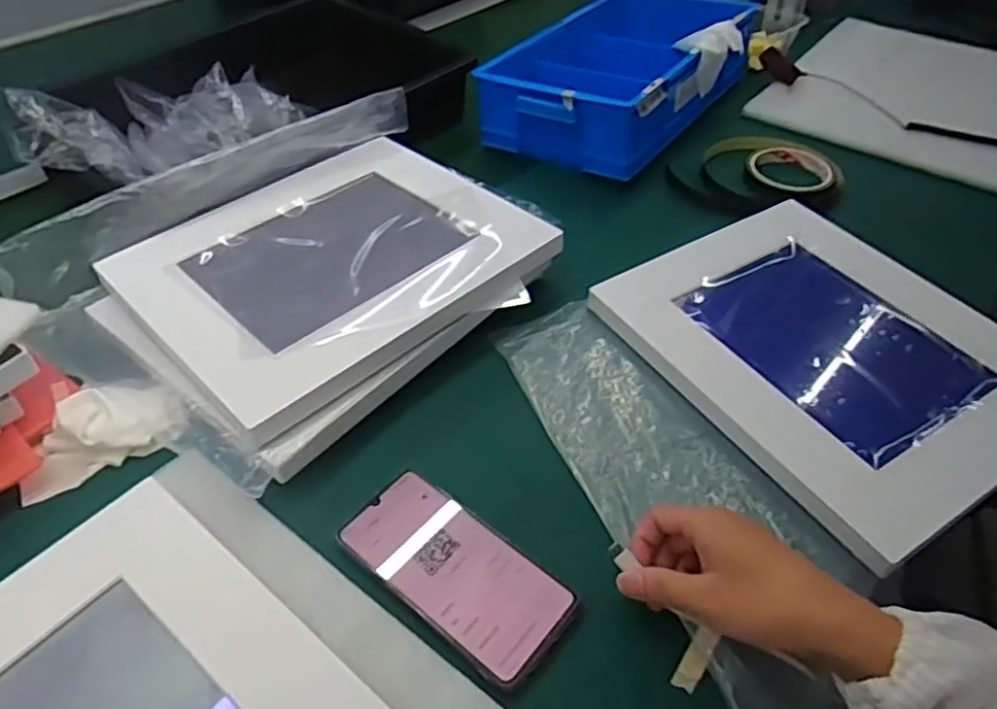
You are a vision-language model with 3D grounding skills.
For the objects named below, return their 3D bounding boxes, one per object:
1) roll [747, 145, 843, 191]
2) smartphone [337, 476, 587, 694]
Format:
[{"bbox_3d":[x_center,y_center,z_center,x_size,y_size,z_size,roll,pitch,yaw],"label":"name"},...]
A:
[{"bbox_3d":[0.308,-0.196,0.743,0.091,0.022,0.094,0,45,0],"label":"roll"},{"bbox_3d":[-0.026,0.131,0.437,0.147,0.009,0.074,32,53,27],"label":"smartphone"}]

